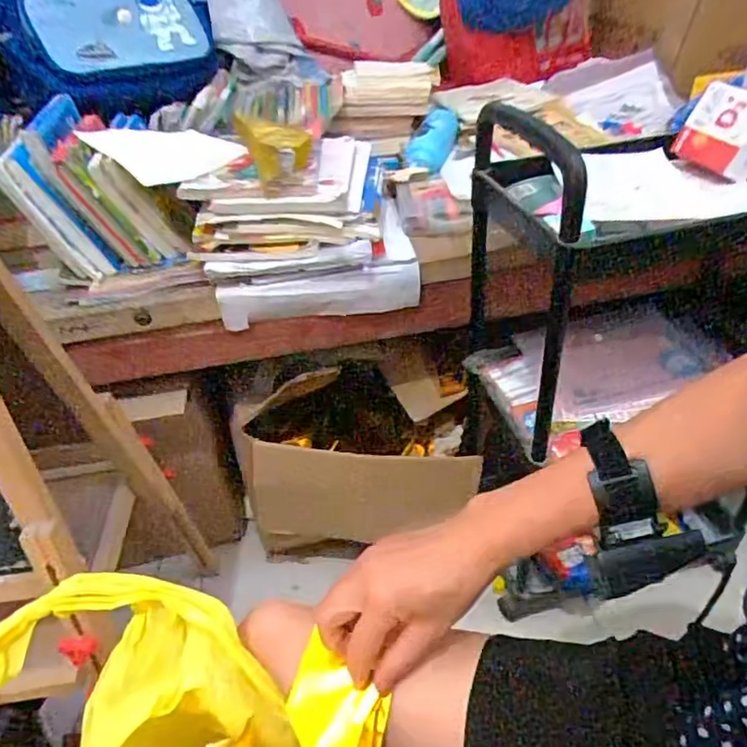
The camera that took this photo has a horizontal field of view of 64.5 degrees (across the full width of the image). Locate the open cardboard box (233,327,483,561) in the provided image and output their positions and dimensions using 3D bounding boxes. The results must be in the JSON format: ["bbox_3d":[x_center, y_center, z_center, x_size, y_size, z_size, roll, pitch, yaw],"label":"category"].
[{"bbox_3d":[-0.021,0.130,0.885,0.340,0.296,0.157,-7,38,-1],"label":"open cardboard box"}]

